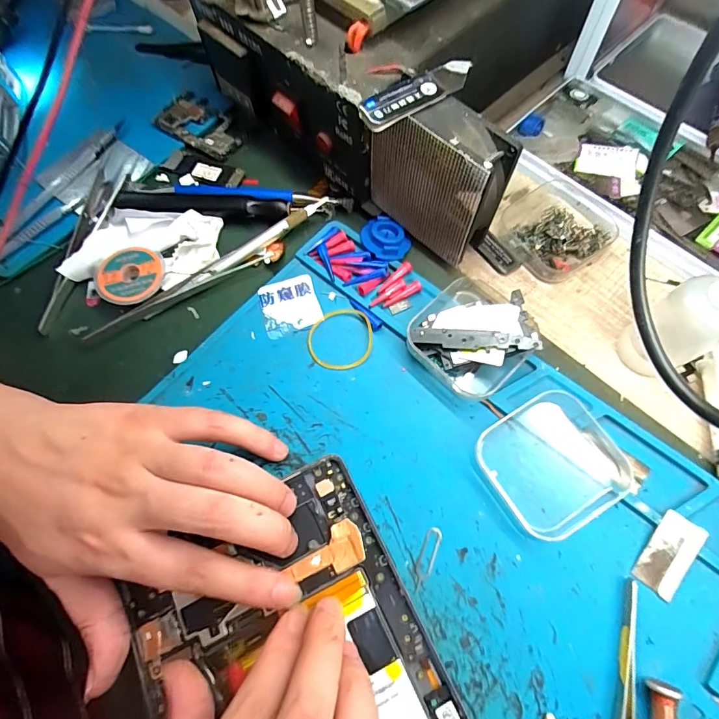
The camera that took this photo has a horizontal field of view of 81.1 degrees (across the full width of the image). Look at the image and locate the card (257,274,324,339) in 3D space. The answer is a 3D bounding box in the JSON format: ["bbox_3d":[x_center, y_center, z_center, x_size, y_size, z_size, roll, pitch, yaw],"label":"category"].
[{"bbox_3d":[-0.046,-0.036,0.275,0.036,0.004,0.038,-18,69,-4],"label":"card"}]

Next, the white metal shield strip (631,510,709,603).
[{"bbox_3d":[0.155,0.097,0.210,0.020,0.004,0.039,35,83,20],"label":"white metal shield strip"}]

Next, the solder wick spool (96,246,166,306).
[{"bbox_3d":[-0.154,-0.056,0.284,0.046,0.009,0.041,-19,69,-5],"label":"solder wick spool"}]

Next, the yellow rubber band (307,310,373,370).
[{"bbox_3d":[-0.013,-0.013,0.265,0.040,0.004,0.041,-1,68,2],"label":"yellow rubber band"}]

